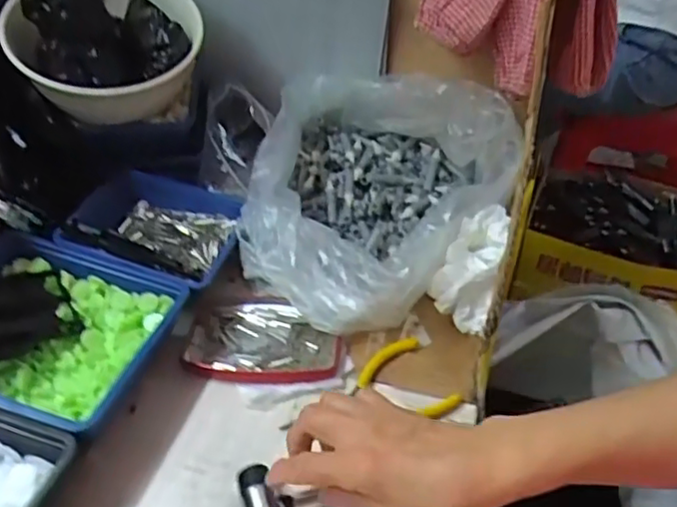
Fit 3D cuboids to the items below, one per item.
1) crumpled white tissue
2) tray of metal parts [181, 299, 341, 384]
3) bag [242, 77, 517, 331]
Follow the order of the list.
[{"bbox_3d":[0.109,0.007,0.535,0.050,0.037,0.112,12,64,16],"label":"crumpled white tissue"},{"bbox_3d":[-0.060,0.072,0.516,0.120,0.014,0.084,3,39,5],"label":"tray of metal parts"},{"bbox_3d":[0.013,-0.069,0.584,0.231,0.117,0.241,28,47,31],"label":"bag"}]

